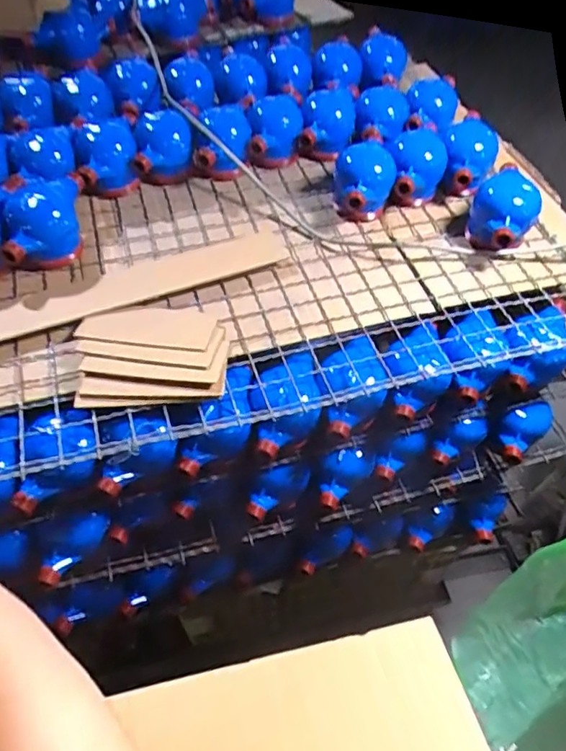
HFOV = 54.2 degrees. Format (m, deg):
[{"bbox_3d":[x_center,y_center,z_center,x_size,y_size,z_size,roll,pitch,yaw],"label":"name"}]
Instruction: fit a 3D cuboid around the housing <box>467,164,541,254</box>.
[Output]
[{"bbox_3d":[0.299,-0.219,0.750,0.081,0.073,0.148,18,53,15],"label":"housing"}]

